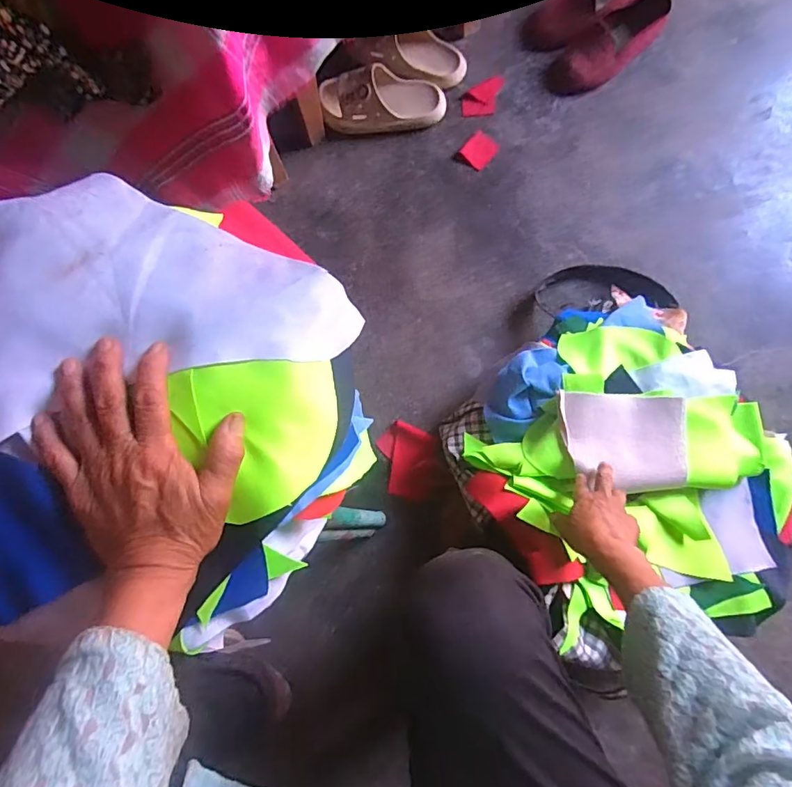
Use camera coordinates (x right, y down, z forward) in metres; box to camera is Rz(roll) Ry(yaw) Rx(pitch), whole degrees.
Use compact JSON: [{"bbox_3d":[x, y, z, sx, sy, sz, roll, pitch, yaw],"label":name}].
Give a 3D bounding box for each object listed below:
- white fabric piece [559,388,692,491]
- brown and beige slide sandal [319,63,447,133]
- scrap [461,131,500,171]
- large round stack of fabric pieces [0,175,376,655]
[{"bbox_3d":[0.309,0.063,0.667,0.166,0.016,0.127,2,81,1],"label":"white fabric piece"},{"bbox_3d":[-0.021,-0.499,0.844,0.211,0.060,0.089,-1,81,0],"label":"brown and beige slide sandal"},{"bbox_3d":[0.141,-0.413,0.840,0.052,0.006,0.058,38,84,6],"label":"scrap"},{"bbox_3d":[-0.197,0.016,0.369,0.345,0.085,0.323,0,81,1],"label":"large round stack of fabric pieces"}]

